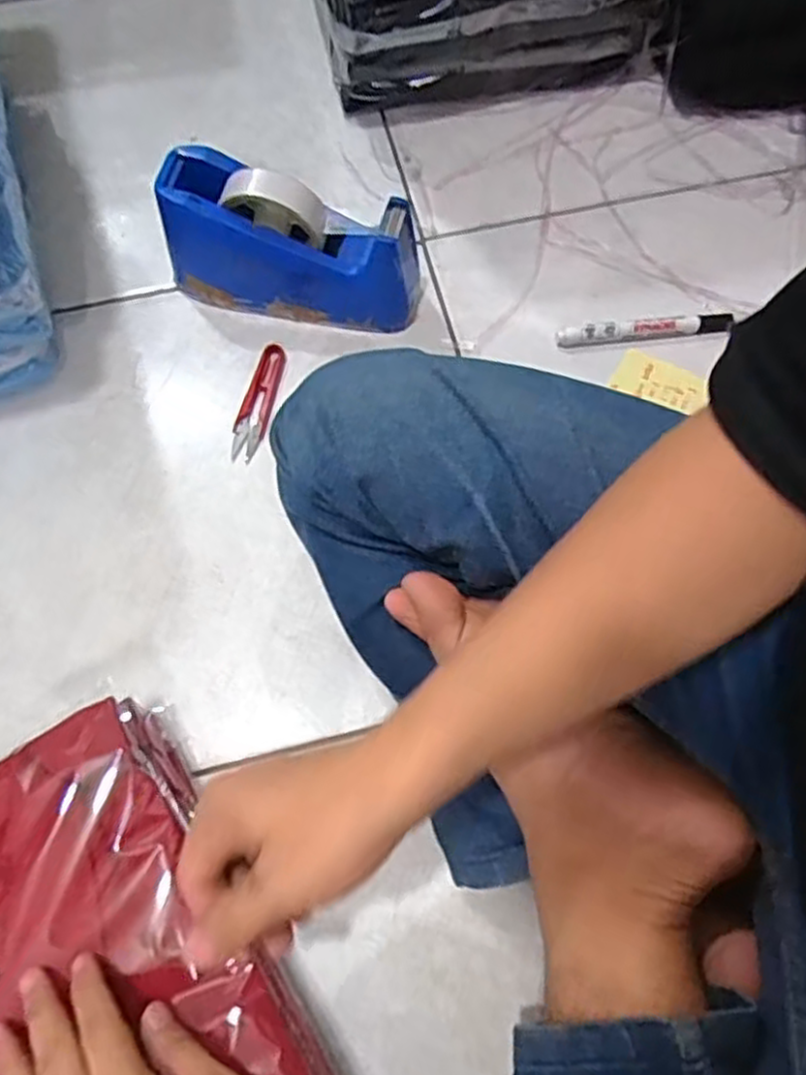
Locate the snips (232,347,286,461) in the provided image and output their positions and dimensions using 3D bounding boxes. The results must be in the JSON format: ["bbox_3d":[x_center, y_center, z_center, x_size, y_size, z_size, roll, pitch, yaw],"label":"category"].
[{"bbox_3d":[-0.116,-0.110,0.597,0.023,0.009,0.100,13,70,5],"label":"snips"}]

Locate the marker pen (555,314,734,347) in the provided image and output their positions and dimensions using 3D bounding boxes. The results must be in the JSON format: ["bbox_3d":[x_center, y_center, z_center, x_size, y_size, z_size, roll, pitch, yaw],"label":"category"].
[{"bbox_3d":[0.201,-0.173,0.618,0.146,0.016,0.017,-6,70,-2],"label":"marker pen"}]

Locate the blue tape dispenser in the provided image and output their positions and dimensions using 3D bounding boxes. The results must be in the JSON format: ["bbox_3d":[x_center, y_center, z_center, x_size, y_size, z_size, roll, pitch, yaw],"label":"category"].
[{"bbox_3d":[-0.086,-0.229,0.590,0.197,0.100,0.073,15,70,6],"label":"blue tape dispenser"}]

